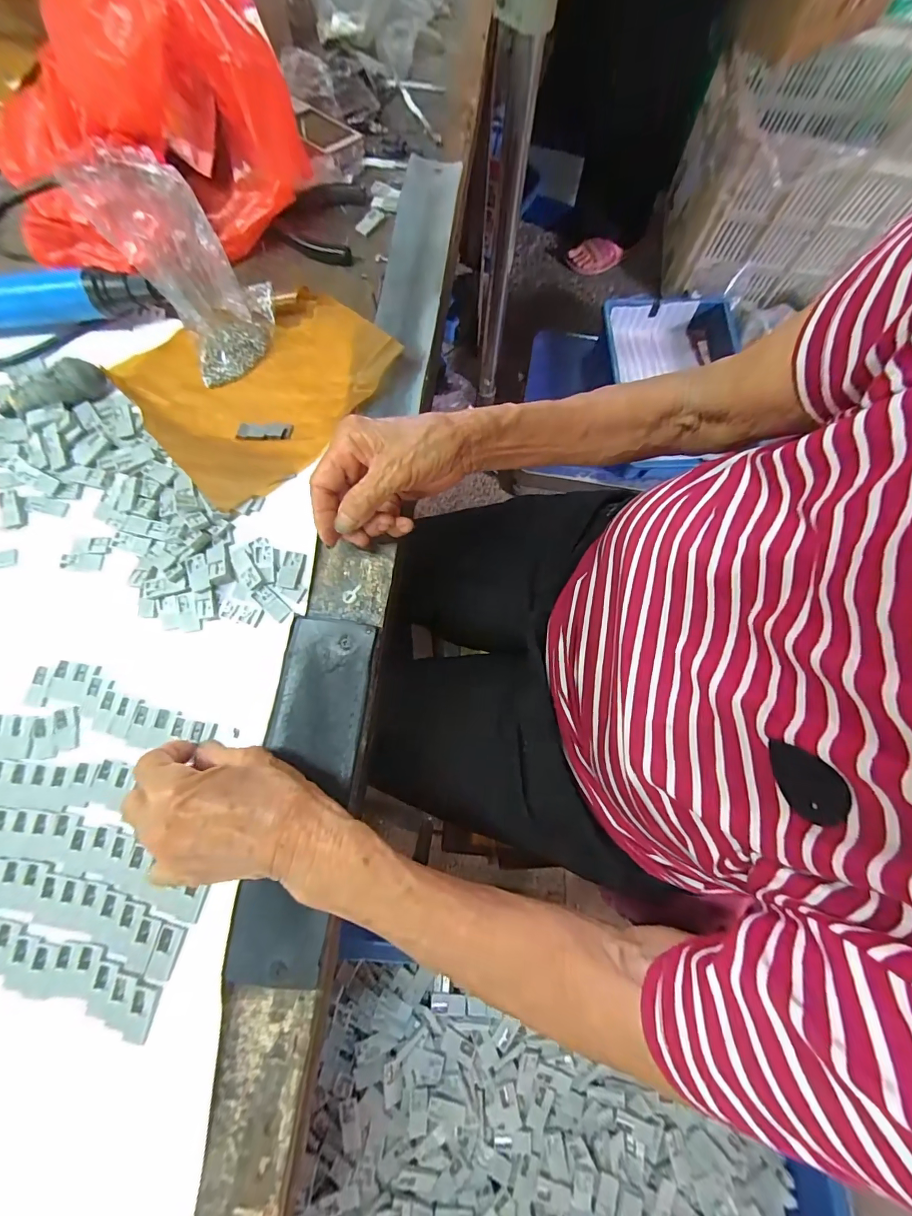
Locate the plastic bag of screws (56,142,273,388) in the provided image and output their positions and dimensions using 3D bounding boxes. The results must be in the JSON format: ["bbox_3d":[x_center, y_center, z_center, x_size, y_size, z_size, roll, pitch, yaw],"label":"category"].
[{"bbox_3d":[-0.206,-0.261,0.324,0.082,0.136,0.032,-45,47,-10],"label":"plastic bag of screws"}]

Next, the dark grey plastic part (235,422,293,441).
[{"bbox_3d":[-0.156,-0.143,0.340,0.043,0.004,0.016,0,75,0],"label":"dark grey plastic part"}]

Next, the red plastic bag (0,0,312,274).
[{"bbox_3d":[-0.280,-0.421,0.350,0.268,0.118,0.181,-16,76,-4],"label":"red plastic bag"}]

